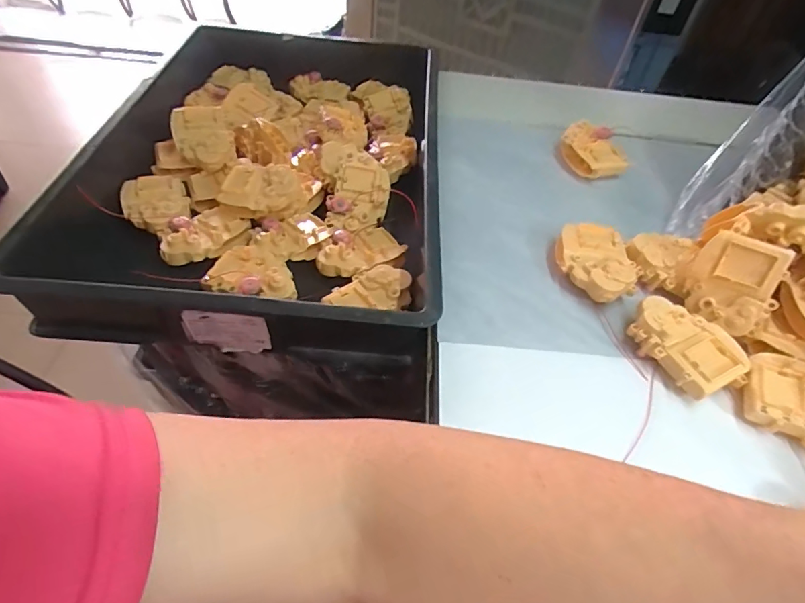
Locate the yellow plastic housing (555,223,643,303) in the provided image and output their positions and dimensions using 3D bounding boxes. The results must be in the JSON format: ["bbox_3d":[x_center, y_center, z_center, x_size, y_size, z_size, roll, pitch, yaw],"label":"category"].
[{"bbox_3d":[0.199,-0.038,0.504,0.068,0.039,0.088,-7,51,-12],"label":"yellow plastic housing"}]

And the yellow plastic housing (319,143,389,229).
[{"bbox_3d":[-0.058,-0.151,0.615,0.083,0.040,0.126,-4,50,-10],"label":"yellow plastic housing"}]

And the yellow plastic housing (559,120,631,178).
[{"bbox_3d":[0.247,-0.195,0.641,0.066,0.040,0.089,-20,55,-22],"label":"yellow plastic housing"}]

